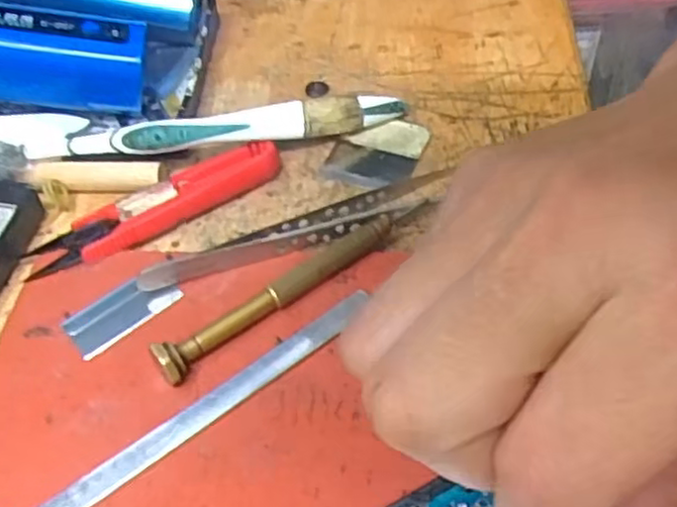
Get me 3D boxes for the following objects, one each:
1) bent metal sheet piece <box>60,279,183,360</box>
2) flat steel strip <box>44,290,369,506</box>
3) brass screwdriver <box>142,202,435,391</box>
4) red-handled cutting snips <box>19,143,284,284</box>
[{"bbox_3d":[-0.073,0.018,0.238,0.037,0.004,0.019,-35,56,-22],"label":"bent metal sheet piece"},{"bbox_3d":[-0.042,0.049,0.210,0.126,0.004,0.008,-32,55,-20],"label":"flat steel strip"},{"bbox_3d":[-0.014,0.010,0.235,0.103,0.014,0.010,-34,56,-22],"label":"brass screwdriver"},{"bbox_3d":[-0.068,-0.019,0.266,0.098,0.012,0.023,-26,53,-16],"label":"red-handled cutting snips"}]

